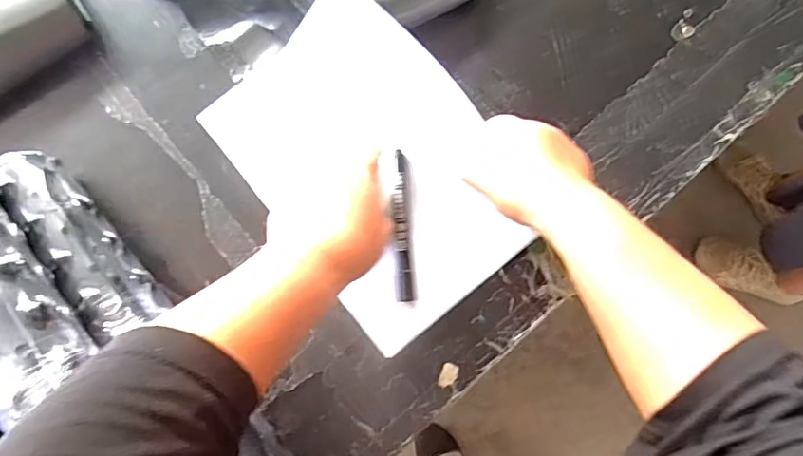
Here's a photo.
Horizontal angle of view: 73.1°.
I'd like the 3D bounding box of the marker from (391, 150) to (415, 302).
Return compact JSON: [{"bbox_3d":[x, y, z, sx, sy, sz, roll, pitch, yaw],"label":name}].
[{"bbox_3d":[0.000,-0.003,0.499,0.017,0.013,0.140,-2,79,-2],"label":"marker"}]

